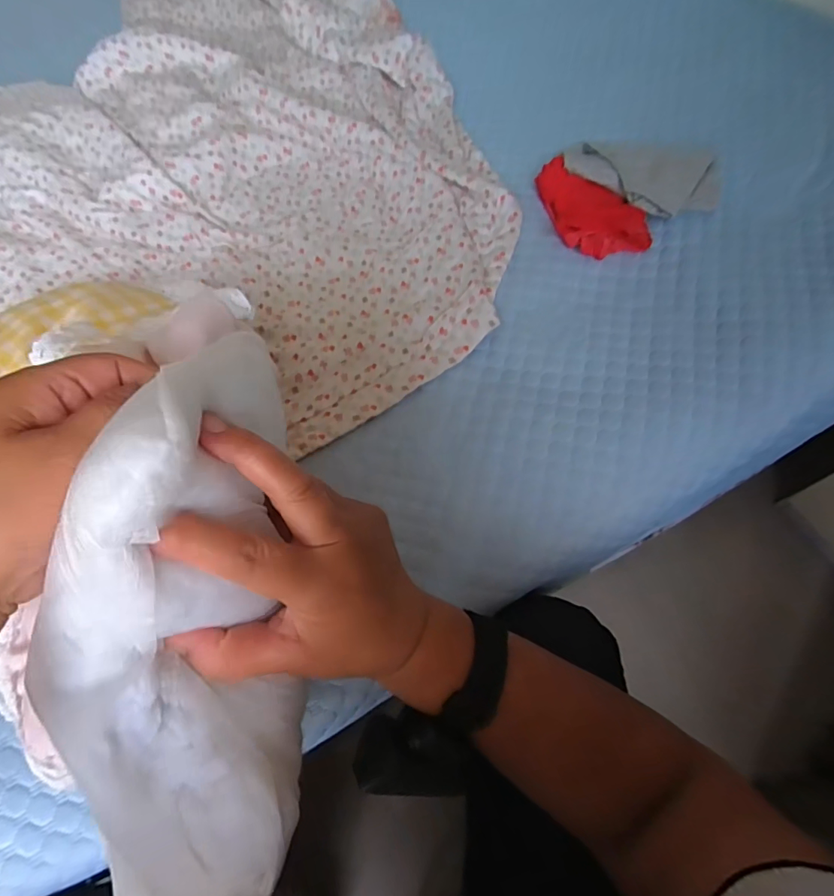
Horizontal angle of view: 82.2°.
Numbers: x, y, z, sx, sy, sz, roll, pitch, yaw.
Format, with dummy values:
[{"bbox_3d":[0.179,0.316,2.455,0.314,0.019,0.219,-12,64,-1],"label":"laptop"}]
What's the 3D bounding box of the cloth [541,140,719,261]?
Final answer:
[{"bbox_3d":[0.239,-0.295,0.545,0.181,0.050,0.177,-6,63,0],"label":"cloth"}]

